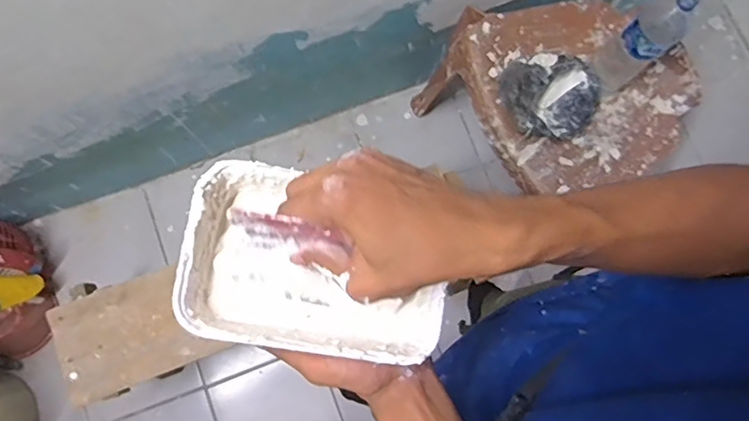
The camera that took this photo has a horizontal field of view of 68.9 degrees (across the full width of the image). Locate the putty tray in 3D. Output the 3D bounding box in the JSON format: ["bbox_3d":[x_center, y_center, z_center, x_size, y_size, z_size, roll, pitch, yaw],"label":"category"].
[{"bbox_3d":[-0.038,0.036,0.376,0.173,0.049,0.115,7,79,1],"label":"putty tray"}]

